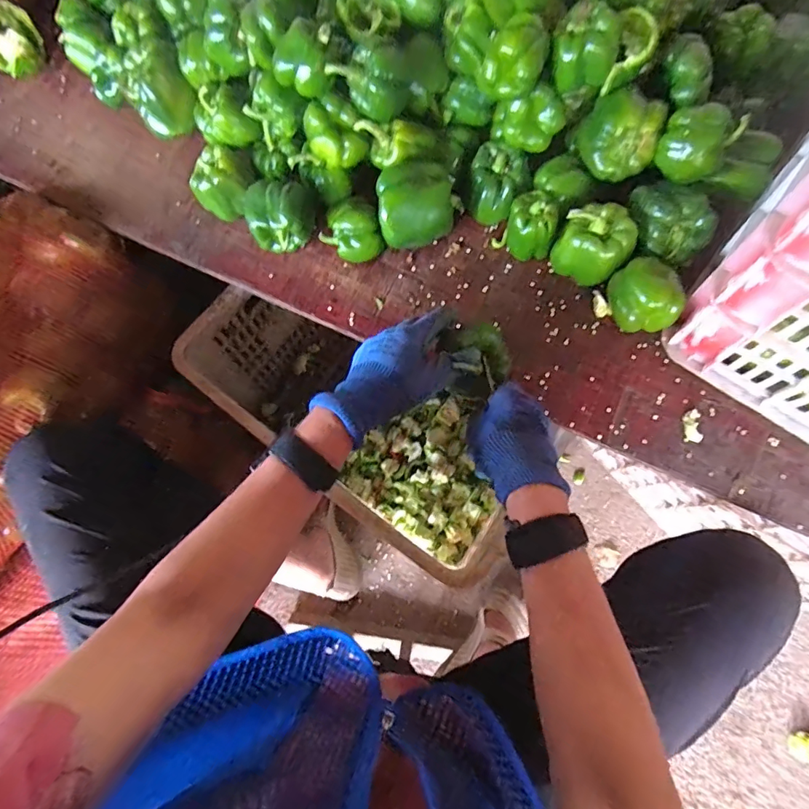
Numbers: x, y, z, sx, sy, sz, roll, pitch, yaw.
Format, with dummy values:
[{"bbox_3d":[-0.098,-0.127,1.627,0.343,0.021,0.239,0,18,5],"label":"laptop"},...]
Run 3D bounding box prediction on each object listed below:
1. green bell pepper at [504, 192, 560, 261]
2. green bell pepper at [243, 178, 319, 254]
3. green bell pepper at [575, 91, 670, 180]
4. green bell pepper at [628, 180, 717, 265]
[{"bbox_3d":[0.150,-0.210,0.545,0.054,0.069,0.055,-1,71,2],"label":"green bell pepper"},{"bbox_3d":[-0.155,-0.234,0.586,0.083,0.076,0.072,-6,71,0],"label":"green bell pepper"},{"bbox_3d":[0.235,-0.296,0.509,0.081,0.061,0.069,15,73,7],"label":"green bell pepper"},{"bbox_3d":[0.286,-0.199,0.508,0.096,0.052,0.063,37,77,13],"label":"green bell pepper"}]

